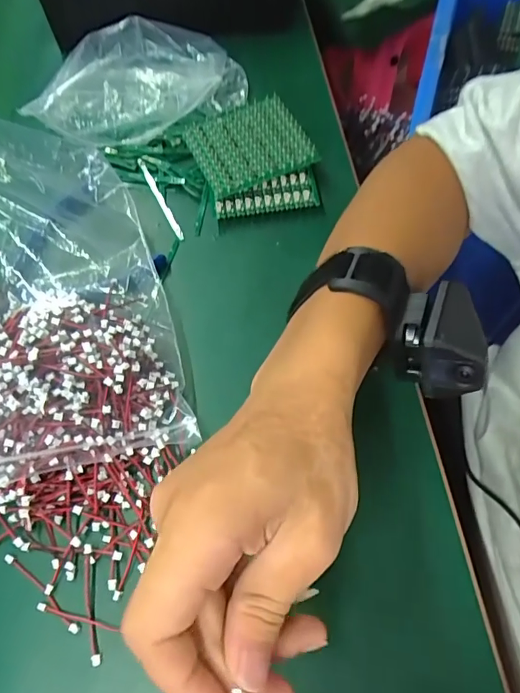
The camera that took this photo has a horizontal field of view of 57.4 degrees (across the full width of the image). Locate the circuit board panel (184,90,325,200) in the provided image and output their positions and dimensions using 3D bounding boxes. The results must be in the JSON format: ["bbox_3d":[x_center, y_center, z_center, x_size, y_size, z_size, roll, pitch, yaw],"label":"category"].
[{"bbox_3d":[-0.012,-0.165,0.380,0.084,0.011,0.083,-26,67,-8],"label":"circuit board panel"}]

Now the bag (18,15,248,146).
[{"bbox_3d":[-0.101,-0.219,0.403,0.183,0.066,0.086,-22,64,-7],"label":"bag"}]

